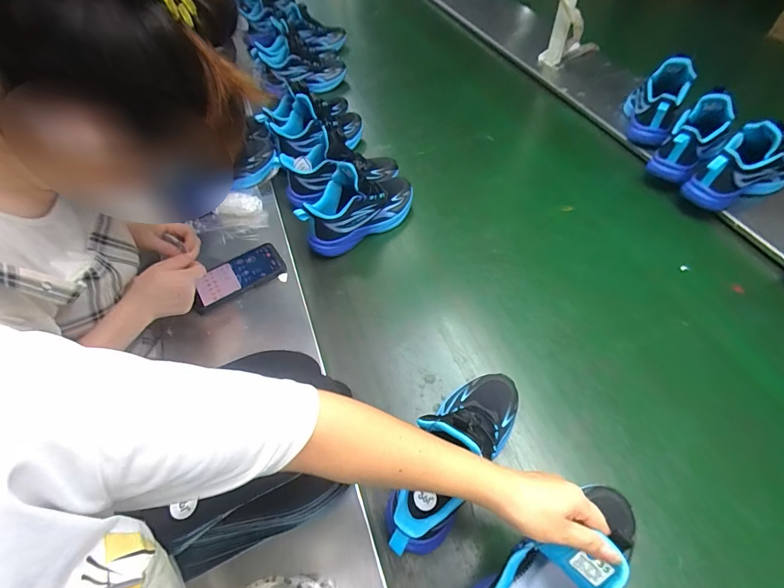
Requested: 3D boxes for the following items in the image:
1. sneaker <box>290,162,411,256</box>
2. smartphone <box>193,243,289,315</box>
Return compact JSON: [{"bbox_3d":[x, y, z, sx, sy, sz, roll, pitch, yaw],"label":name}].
[{"bbox_3d":[-0.064,-0.173,0.719,0.235,0.142,0.086,-33,59,-15],"label":"sneaker"},{"bbox_3d":[-0.272,-0.032,0.668,0.157,0.017,0.072,-30,58,-13],"label":"smartphone"}]

